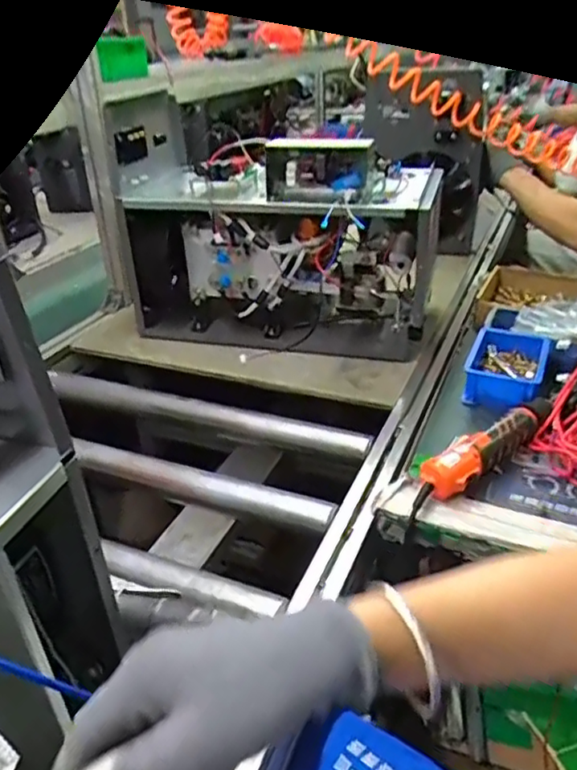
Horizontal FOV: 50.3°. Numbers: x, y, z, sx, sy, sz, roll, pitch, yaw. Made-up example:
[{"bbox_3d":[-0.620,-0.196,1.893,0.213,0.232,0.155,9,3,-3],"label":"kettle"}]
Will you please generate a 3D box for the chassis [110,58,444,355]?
[{"bbox_3d":[-0.034,-0.277,1.086,0.566,0.351,0.258,7,32,15],"label":"chassis"}]

